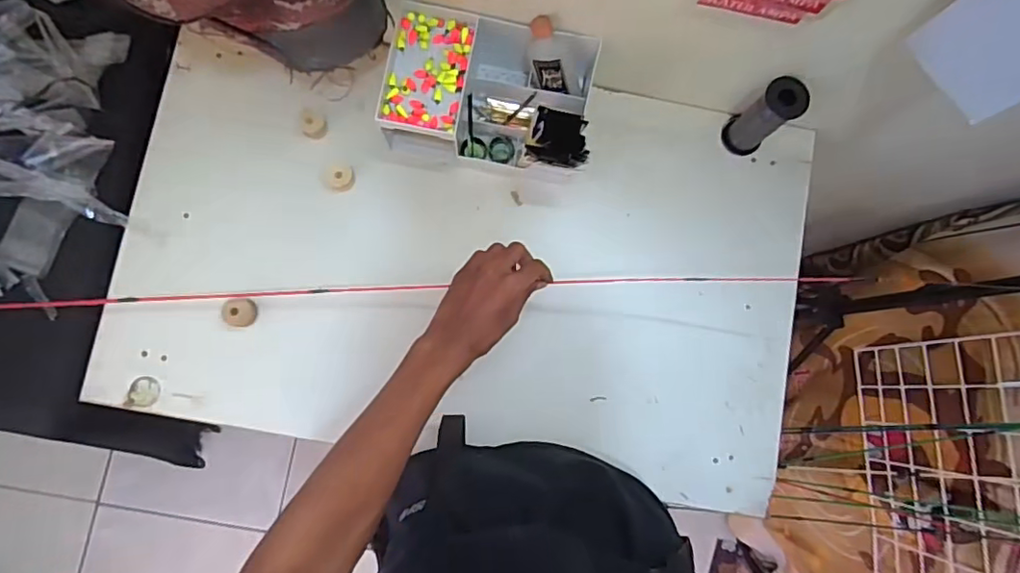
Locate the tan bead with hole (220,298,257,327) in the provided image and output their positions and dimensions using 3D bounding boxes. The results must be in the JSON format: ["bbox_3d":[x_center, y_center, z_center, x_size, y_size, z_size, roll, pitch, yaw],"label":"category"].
[{"bbox_3d":[-0.313,0.030,0.670,0.032,0.024,0.033,0,83,-4],"label":"tan bead with hole"}]

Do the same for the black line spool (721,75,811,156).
[{"bbox_3d":[0.301,-0.201,0.682,0.047,0.119,0.048,0,83,-4],"label":"black line spool"}]

